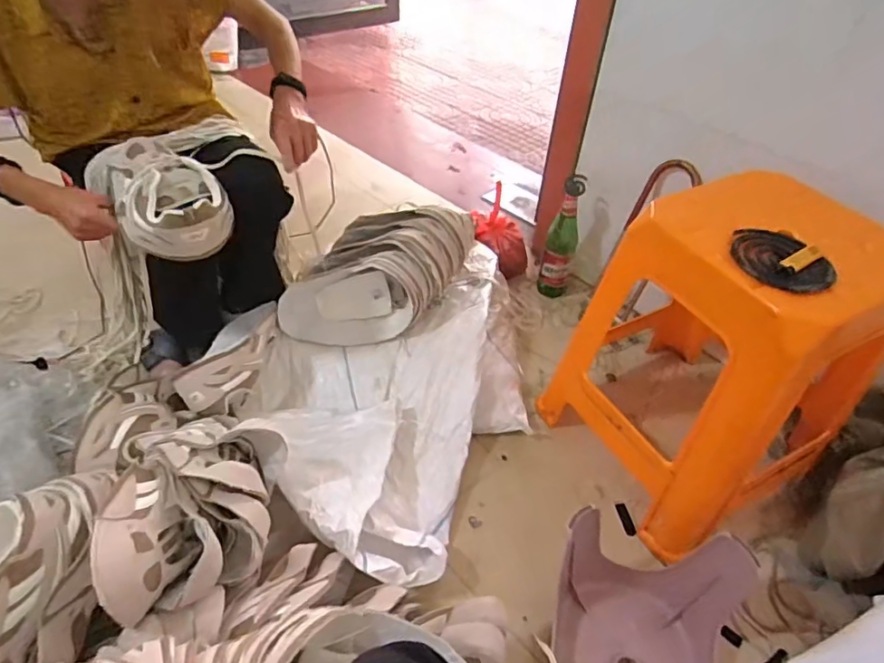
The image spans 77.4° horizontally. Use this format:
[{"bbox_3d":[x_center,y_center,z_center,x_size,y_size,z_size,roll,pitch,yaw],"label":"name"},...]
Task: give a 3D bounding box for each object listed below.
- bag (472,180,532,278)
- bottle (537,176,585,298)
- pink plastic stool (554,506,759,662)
[{"bbox_3d":[0.144,-0.234,1.371,0.131,0.155,0.166,-24,51,-25],"label":"bag"},{"bbox_3d":[0.273,-0.206,1.254,0.070,0.280,0.084,15,46,11],"label":"bottle"},{"bbox_3d":[0.274,0.431,0.729,0.245,0.227,0.318,10,45,6],"label":"pink plastic stool"}]

